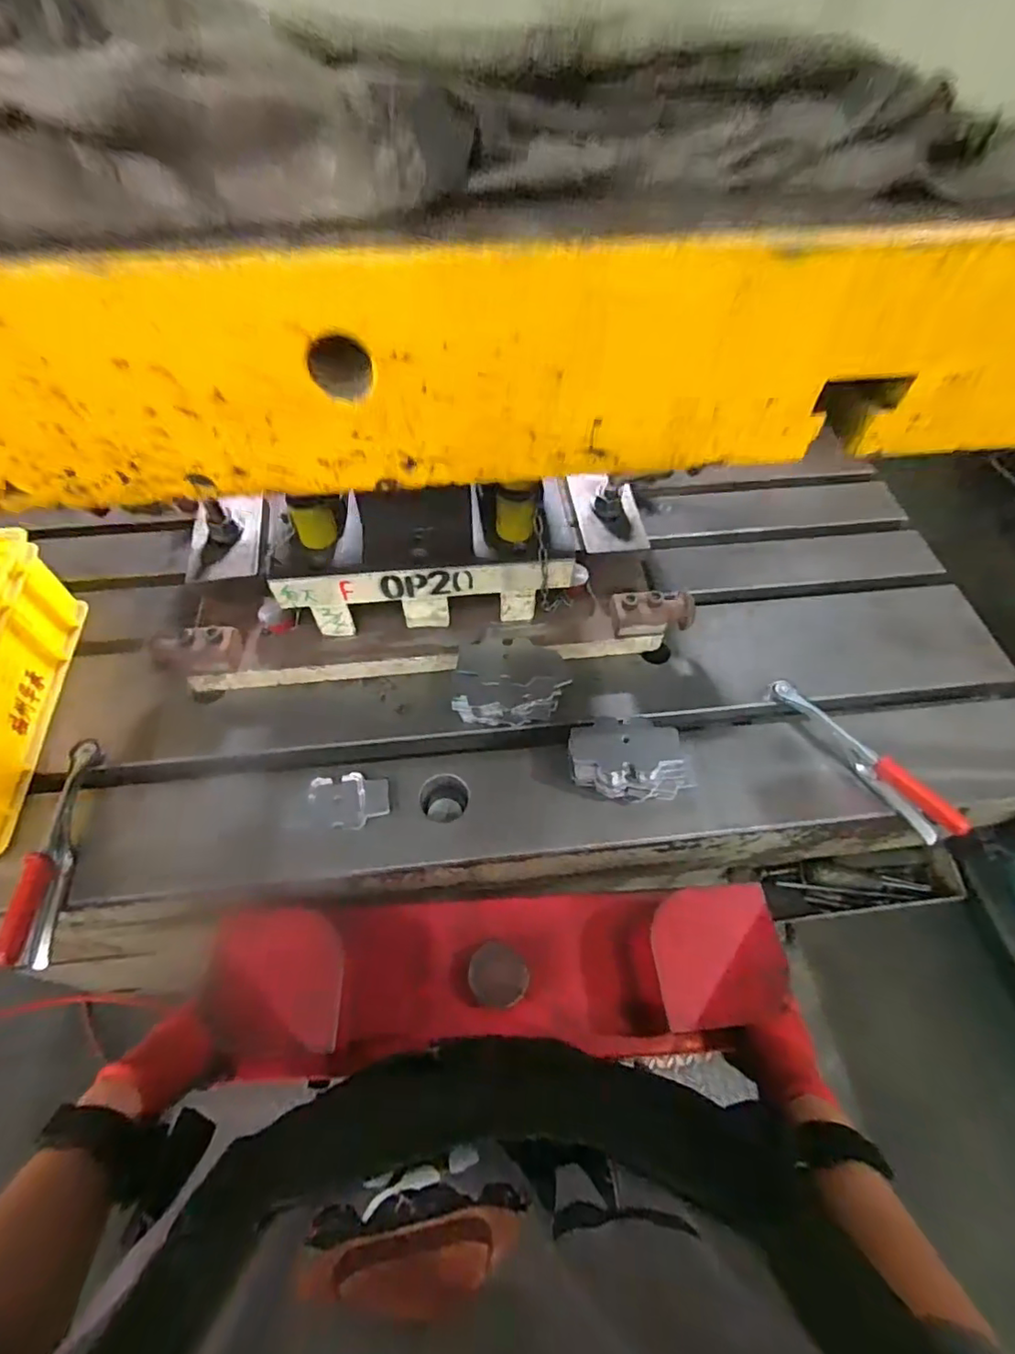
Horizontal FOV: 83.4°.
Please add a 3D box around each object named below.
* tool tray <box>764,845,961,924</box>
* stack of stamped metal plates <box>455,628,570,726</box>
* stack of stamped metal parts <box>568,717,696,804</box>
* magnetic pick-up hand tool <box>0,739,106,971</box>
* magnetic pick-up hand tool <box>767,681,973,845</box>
[{"bbox_3d":[0.506,0.300,0.819,0.283,0.055,0.077,-6,57,-4],"label":"tool tray"},{"bbox_3d":[0.003,0.007,0.634,0.123,0.055,0.100,1,57,0],"label":"stack of stamped metal plates"},{"bbox_3d":[0.126,0.084,0.588,0.130,0.053,0.077,-1,57,-1],"label":"stack of stamped metal parts"},{"bbox_3d":[-0.434,0.158,0.546,0.019,0.039,0.212,-4,57,-3],"label":"magnetic pick-up hand tool"},{"bbox_3d":[0.368,0.078,0.595,0.027,0.063,0.216,-31,62,-19],"label":"magnetic pick-up hand tool"}]

